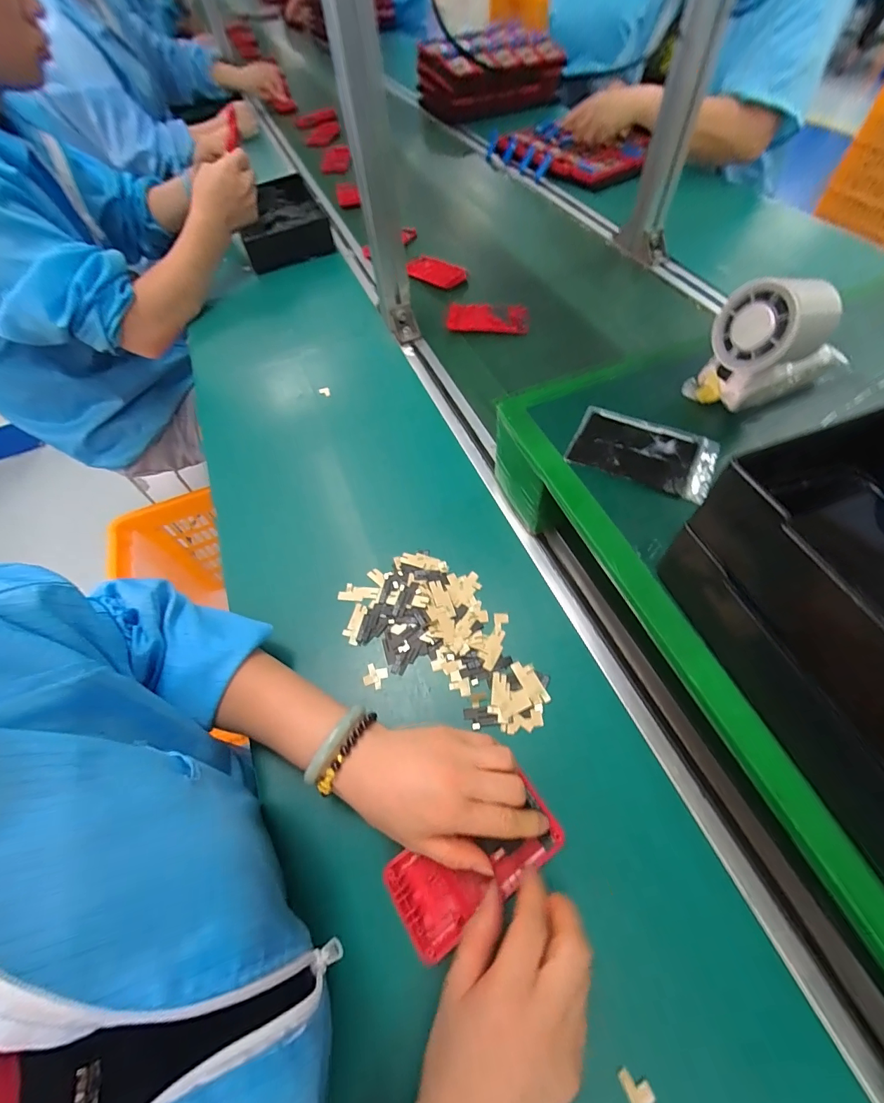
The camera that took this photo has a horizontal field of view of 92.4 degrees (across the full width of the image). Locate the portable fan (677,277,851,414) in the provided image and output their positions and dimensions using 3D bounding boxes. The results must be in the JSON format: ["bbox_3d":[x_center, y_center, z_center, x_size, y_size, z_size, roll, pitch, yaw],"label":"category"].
[{"bbox_3d":[0.283,-0.179,0.351,0.119,0.092,0.066,-26,60,-12],"label":"portable fan"}]

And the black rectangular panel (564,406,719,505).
[{"bbox_3d":[0.170,-0.084,0.360,0.114,0.012,0.073,21,62,17],"label":"black rectangular panel"}]

